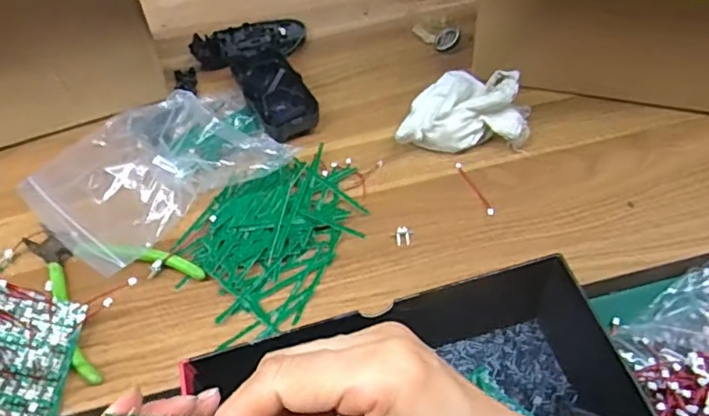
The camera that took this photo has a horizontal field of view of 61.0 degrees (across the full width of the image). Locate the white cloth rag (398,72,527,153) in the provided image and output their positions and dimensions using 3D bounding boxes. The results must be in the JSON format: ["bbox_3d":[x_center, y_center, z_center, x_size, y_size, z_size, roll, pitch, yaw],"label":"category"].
[{"bbox_3d":[0.091,-0.087,0.511,0.122,0.059,0.073,-9,52,-3],"label":"white cloth rag"}]

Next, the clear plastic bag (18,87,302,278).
[{"bbox_3d":[-0.164,-0.046,0.500,0.173,0.049,0.199,33,61,27],"label":"clear plastic bag"}]

